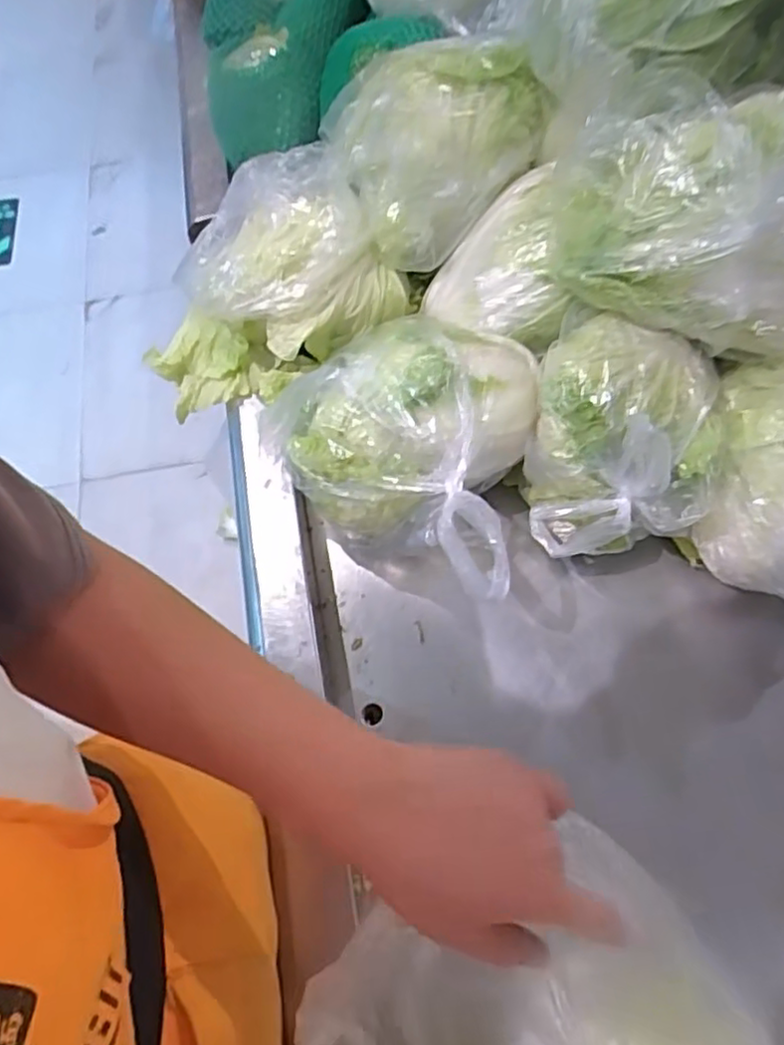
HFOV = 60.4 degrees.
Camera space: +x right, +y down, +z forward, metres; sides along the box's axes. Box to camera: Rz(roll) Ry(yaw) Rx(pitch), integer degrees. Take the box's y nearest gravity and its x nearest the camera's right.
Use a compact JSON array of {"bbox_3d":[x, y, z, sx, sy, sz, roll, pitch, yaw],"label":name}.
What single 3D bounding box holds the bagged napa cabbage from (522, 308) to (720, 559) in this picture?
[{"bbox_3d":[0.177,-0.062,0.536,0.133,0.116,0.172,10,64,6],"label":"bagged napa cabbage"}]

